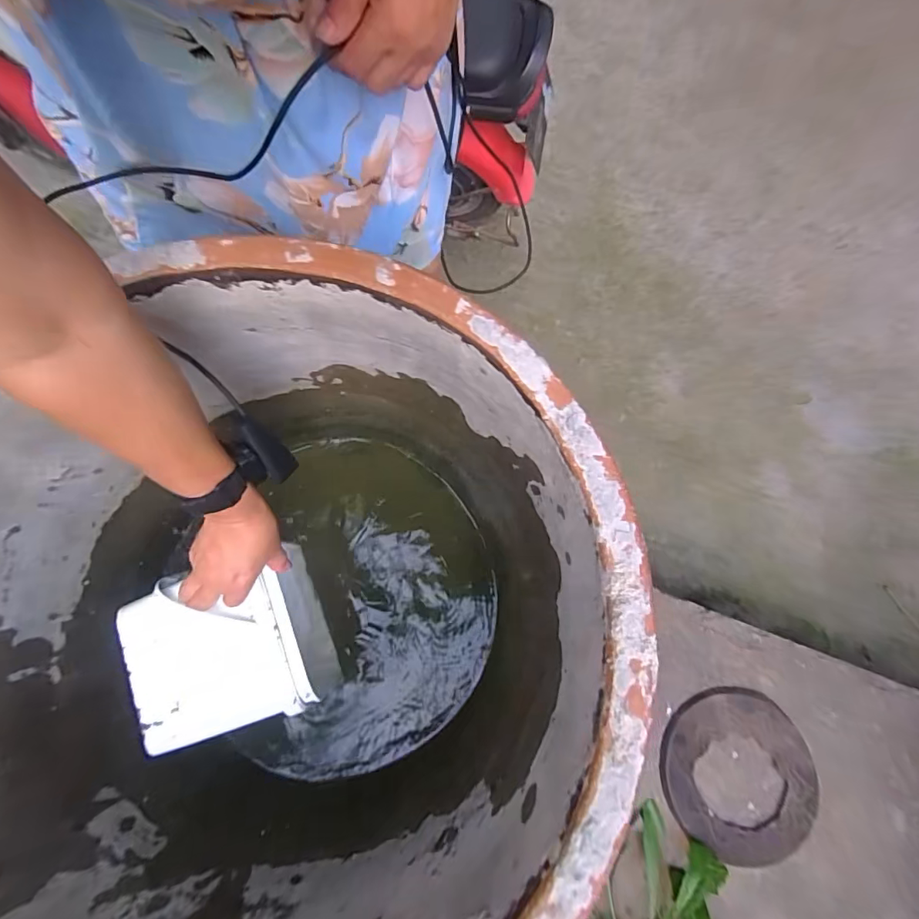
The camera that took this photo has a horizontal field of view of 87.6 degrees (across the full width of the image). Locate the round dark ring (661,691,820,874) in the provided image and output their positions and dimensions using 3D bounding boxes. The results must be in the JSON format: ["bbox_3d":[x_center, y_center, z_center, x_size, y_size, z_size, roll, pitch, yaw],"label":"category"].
[{"bbox_3d":[0.417,0.464,0.709,0.217,0.030,0.220,0,76,0],"label":"round dark ring"}]

